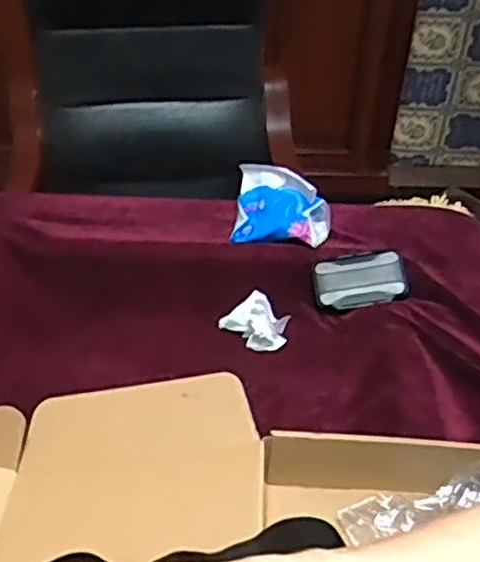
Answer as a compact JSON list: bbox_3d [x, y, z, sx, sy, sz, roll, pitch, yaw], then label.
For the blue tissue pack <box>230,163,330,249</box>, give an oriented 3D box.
[{"bbox_3d":[0.061,-0.108,1.004,0.138,0.105,0.077,12,42,12],"label":"blue tissue pack"}]

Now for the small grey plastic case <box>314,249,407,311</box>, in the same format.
[{"bbox_3d":[0.166,-0.001,0.933,0.121,0.022,0.079,-9,73,7],"label":"small grey plastic case"}]

